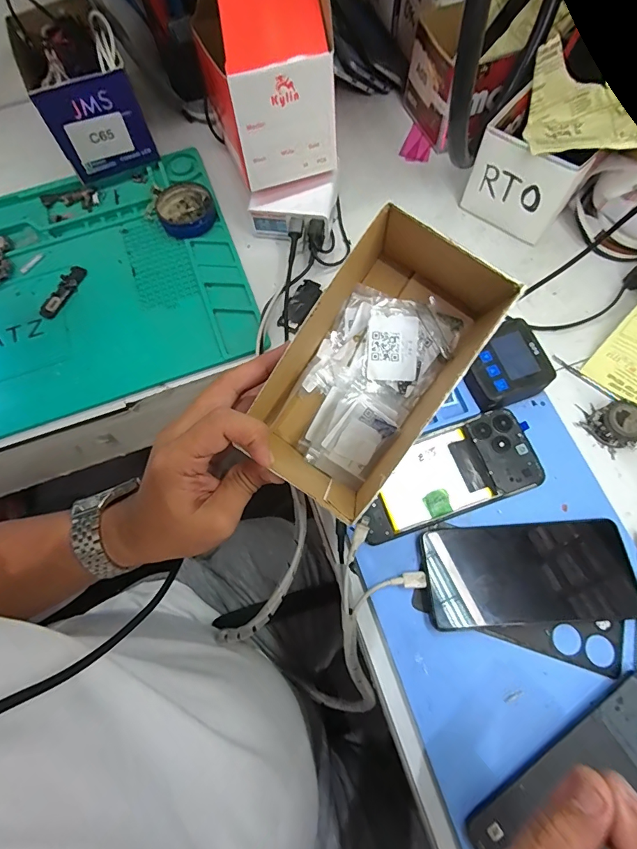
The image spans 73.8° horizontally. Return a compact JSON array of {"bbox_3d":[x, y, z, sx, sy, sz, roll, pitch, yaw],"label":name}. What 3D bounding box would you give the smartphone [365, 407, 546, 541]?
[{"bbox_3d":[0.112,0.043,0.367,0.160,0.016,0.070,-19,70,-5],"label":"smartphone"}]

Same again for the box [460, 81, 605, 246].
[{"bbox_3d":[0.217,-0.258,0.441,0.073,0.093,0.110,-41,74,-13],"label":"box"}]

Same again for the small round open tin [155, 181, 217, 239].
[{"bbox_3d":[-0.148,-0.239,0.475,0.060,0.020,0.063,-1,69,2],"label":"small round open tin"}]

